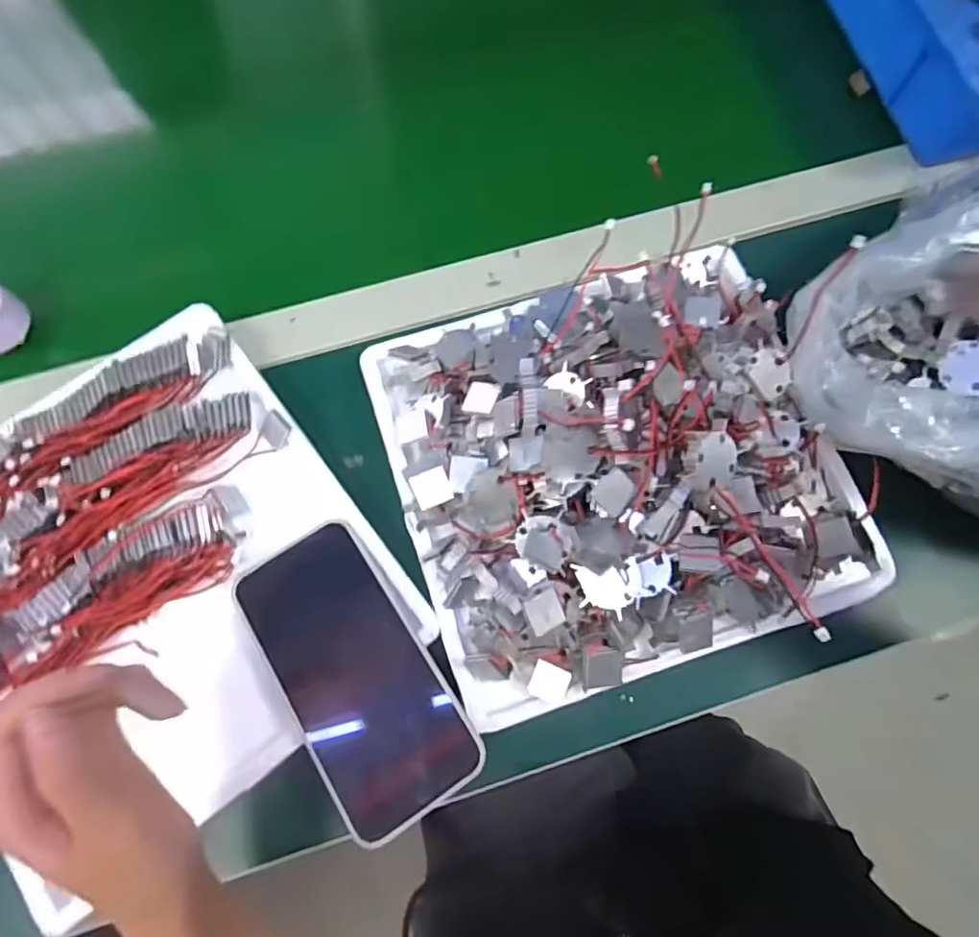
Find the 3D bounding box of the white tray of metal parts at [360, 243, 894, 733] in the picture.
[{"bbox_3d":[0.082,-0.013,0.344,0.272,0.090,0.250,-17,75,-5],"label":"white tray of metal parts"}]

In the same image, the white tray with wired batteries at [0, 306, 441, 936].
[{"bbox_3d":[-0.207,0.064,0.350,0.249,0.035,0.263,-36,76,-10],"label":"white tray with wired batteries"}]

